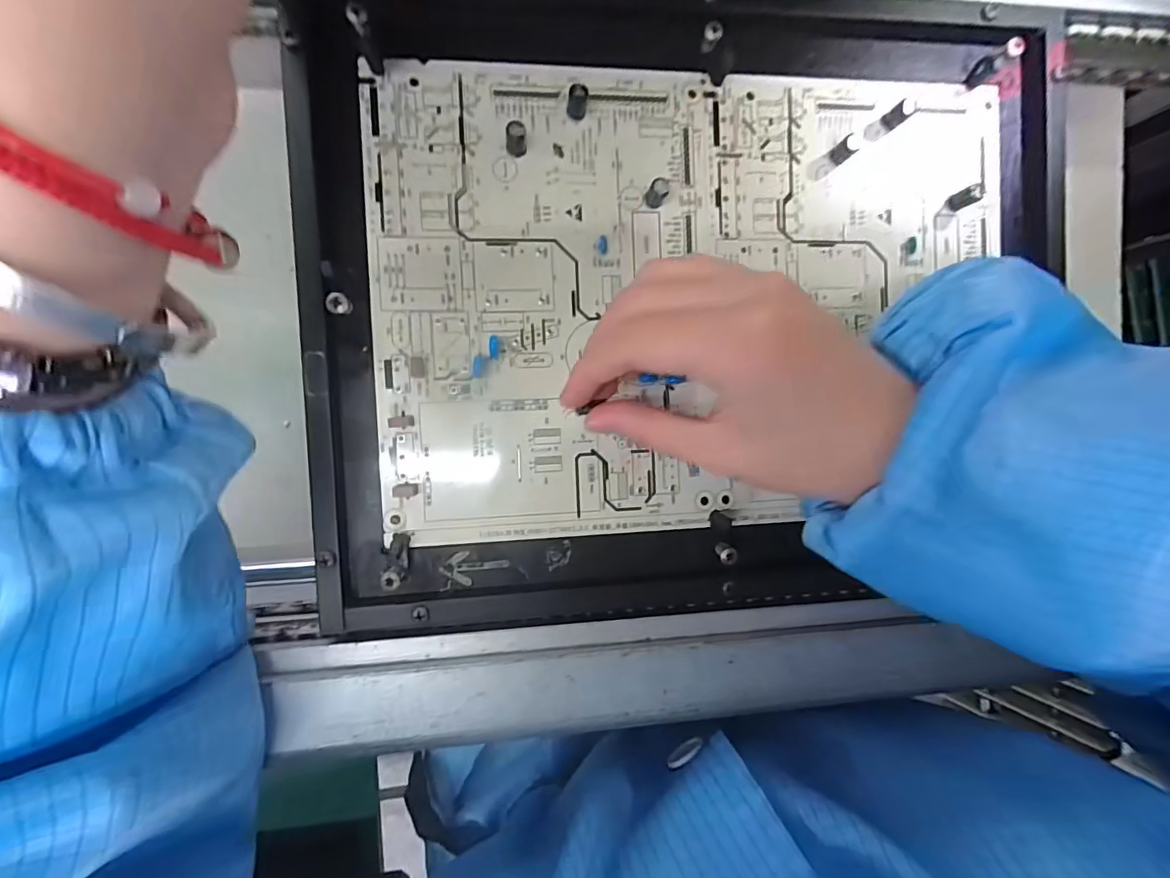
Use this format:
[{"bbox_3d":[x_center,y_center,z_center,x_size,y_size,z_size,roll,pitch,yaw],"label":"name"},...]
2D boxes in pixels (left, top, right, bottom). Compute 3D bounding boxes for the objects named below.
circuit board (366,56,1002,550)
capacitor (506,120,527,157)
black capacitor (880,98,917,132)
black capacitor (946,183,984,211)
[{"bbox_3d":[0.051,-0.060,0.221,0.272,0.008,0.195,-2,92,-8],"label":"circuit board"},{"bbox_3d":[-0.028,-0.121,0.203,0.008,0.014,0.007,0,93,-9],"label":"capacitor"},{"bbox_3d":[0.139,-0.144,0.224,0.009,0.011,0.008,-37,96,-6],"label":"black capacitor"},{"bbox_3d":[0.171,-0.108,0.227,0.006,0.016,0.008,-25,96,-7],"label":"black capacitor"}]

